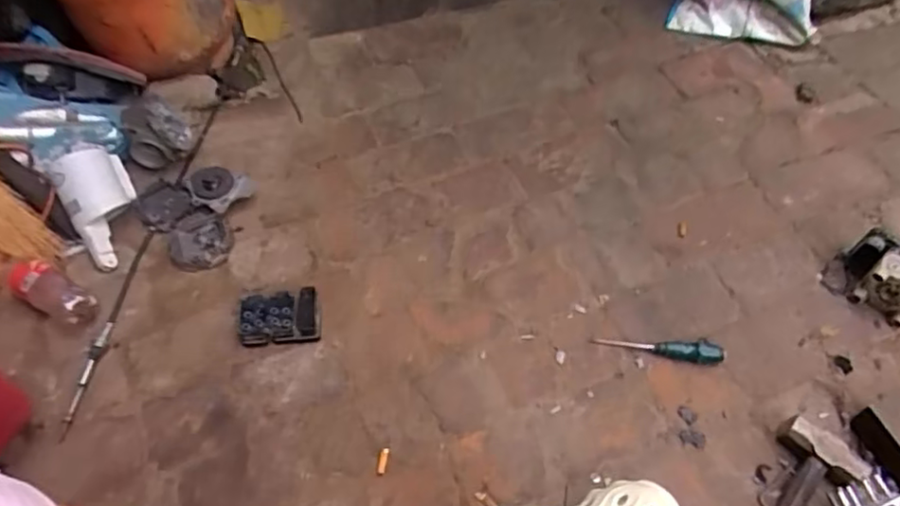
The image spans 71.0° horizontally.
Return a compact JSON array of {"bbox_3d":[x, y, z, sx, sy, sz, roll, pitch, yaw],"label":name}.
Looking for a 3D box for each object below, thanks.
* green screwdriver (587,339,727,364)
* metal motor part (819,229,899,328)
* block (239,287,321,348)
[{"bbox_3d":[0.315,0.144,0.953,0.188,0.028,0.030,5,55,5],"label":"green screwdriver"},{"bbox_3d":[0.663,0.035,0.972,0.075,0.091,0.134,-37,62,-22],"label":"metal motor part"},{"bbox_3d":[-0.265,0.099,0.987,0.125,0.051,0.084,-5,54,-2],"label":"block"}]

